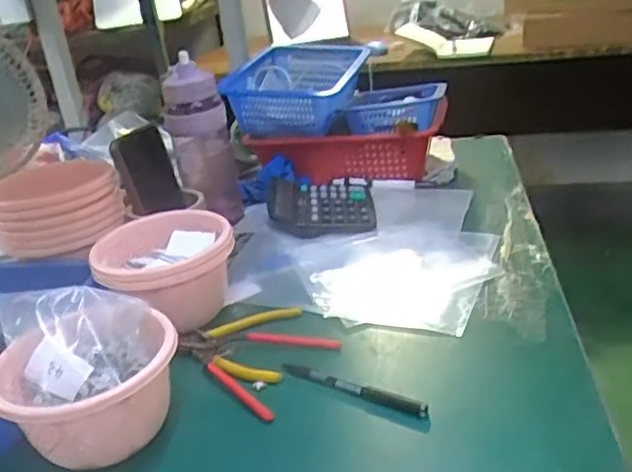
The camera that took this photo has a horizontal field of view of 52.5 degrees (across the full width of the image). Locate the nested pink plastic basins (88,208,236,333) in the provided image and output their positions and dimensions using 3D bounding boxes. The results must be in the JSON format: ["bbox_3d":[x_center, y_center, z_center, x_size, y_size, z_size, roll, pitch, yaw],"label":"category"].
[{"bbox_3d":[-0.163,0.041,0.711,0.142,0.094,0.137,-6,25,3],"label":"nested pink plastic basins"}]

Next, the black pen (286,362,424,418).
[{"bbox_3d":[0.030,0.135,0.574,0.147,0.010,0.016,10,30,32],"label":"black pen"}]

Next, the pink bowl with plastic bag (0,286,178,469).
[{"bbox_3d":[-0.190,0.118,0.543,0.142,0.111,0.142,-19,28,-23],"label":"pink bowl with plastic bag"}]

